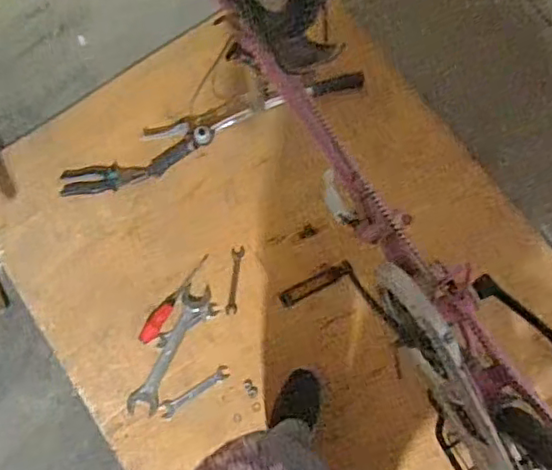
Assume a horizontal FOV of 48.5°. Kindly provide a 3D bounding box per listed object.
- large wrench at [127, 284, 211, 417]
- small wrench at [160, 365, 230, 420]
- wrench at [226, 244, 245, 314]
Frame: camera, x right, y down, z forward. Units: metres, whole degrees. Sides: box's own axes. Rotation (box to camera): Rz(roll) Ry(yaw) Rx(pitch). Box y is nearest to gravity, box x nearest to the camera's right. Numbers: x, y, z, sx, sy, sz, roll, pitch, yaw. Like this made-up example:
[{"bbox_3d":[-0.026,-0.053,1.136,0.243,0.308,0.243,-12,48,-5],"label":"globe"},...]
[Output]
[{"bbox_3d":[-0.217,0.233,1.252,0.060,0.009,0.278,24,78,6],"label":"large wrench"},{"bbox_3d":[-0.162,0.313,1.230,0.156,0.006,0.031,-32,78,-7],"label":"small wrench"},{"bbox_3d":[-0.086,0.094,1.283,0.027,0.006,0.143,6,77,2],"label":"wrench"}]

